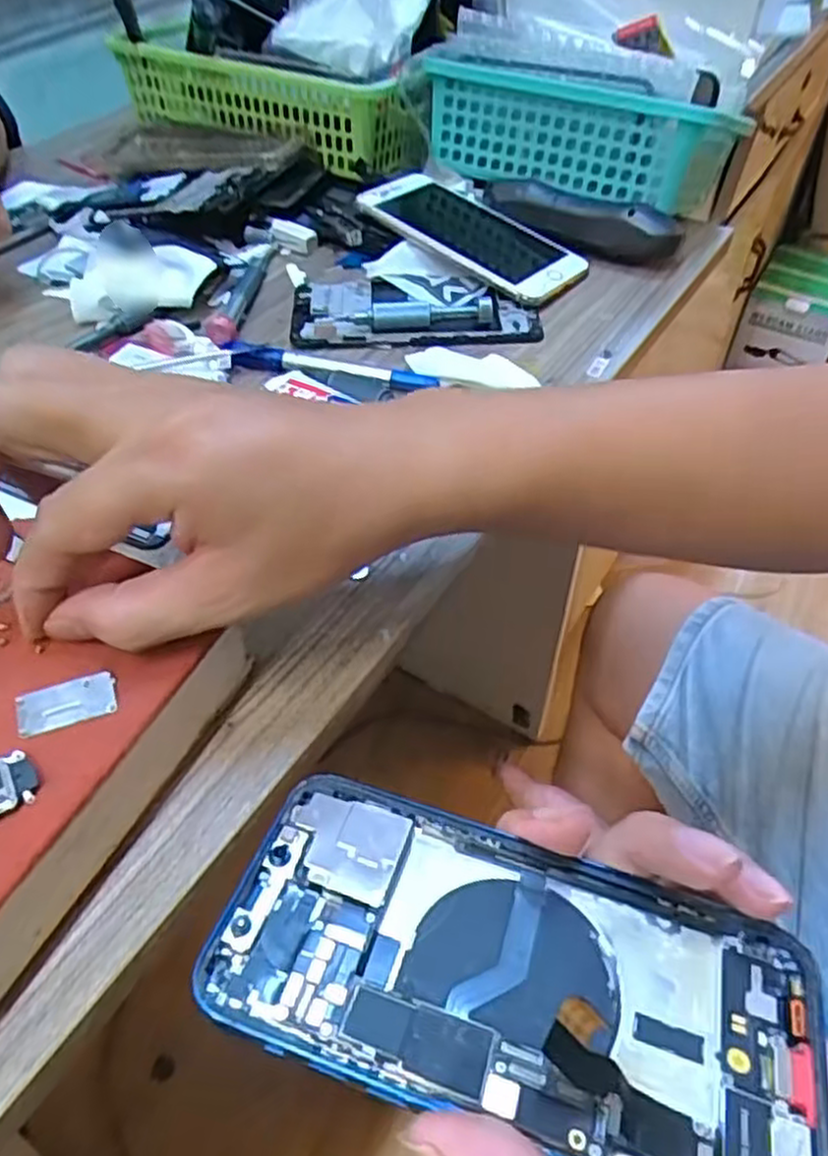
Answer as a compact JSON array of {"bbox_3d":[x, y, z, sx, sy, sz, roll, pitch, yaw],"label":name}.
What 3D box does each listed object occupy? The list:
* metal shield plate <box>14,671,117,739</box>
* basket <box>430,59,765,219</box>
[{"bbox_3d":[-0.115,0.041,0.250,0.030,0.004,0.016,-16,51,-14],"label":"metal shield plate"},{"bbox_3d":[0.121,-0.337,0.561,0.213,0.071,0.103,36,58,27],"label":"basket"}]

